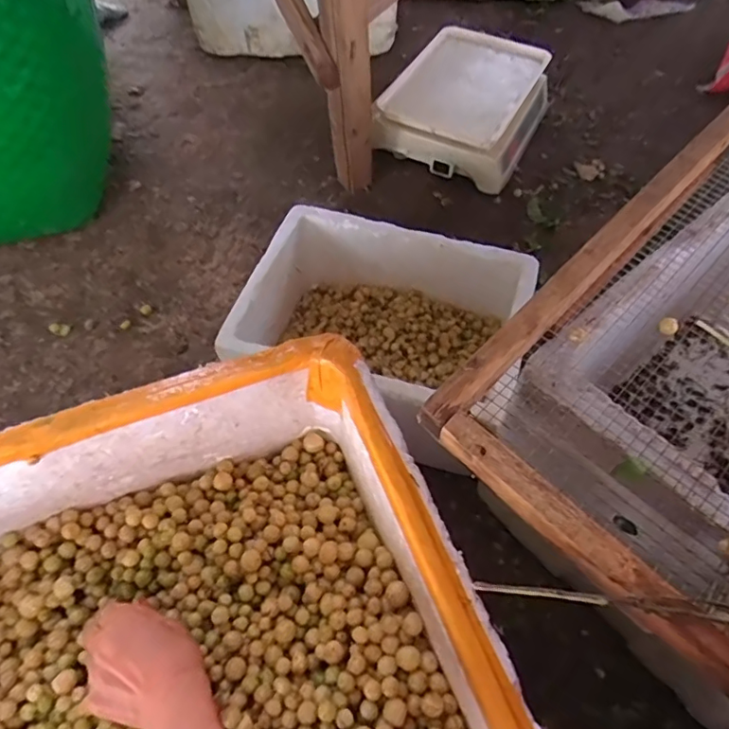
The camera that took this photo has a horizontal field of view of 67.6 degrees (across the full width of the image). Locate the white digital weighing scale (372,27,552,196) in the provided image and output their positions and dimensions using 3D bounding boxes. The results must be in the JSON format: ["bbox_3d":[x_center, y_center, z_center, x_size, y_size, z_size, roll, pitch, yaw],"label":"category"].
[{"bbox_3d":[0.191,-0.498,1.037,0.267,0.102,0.314,23,61,14],"label":"white digital weighing scale"}]

